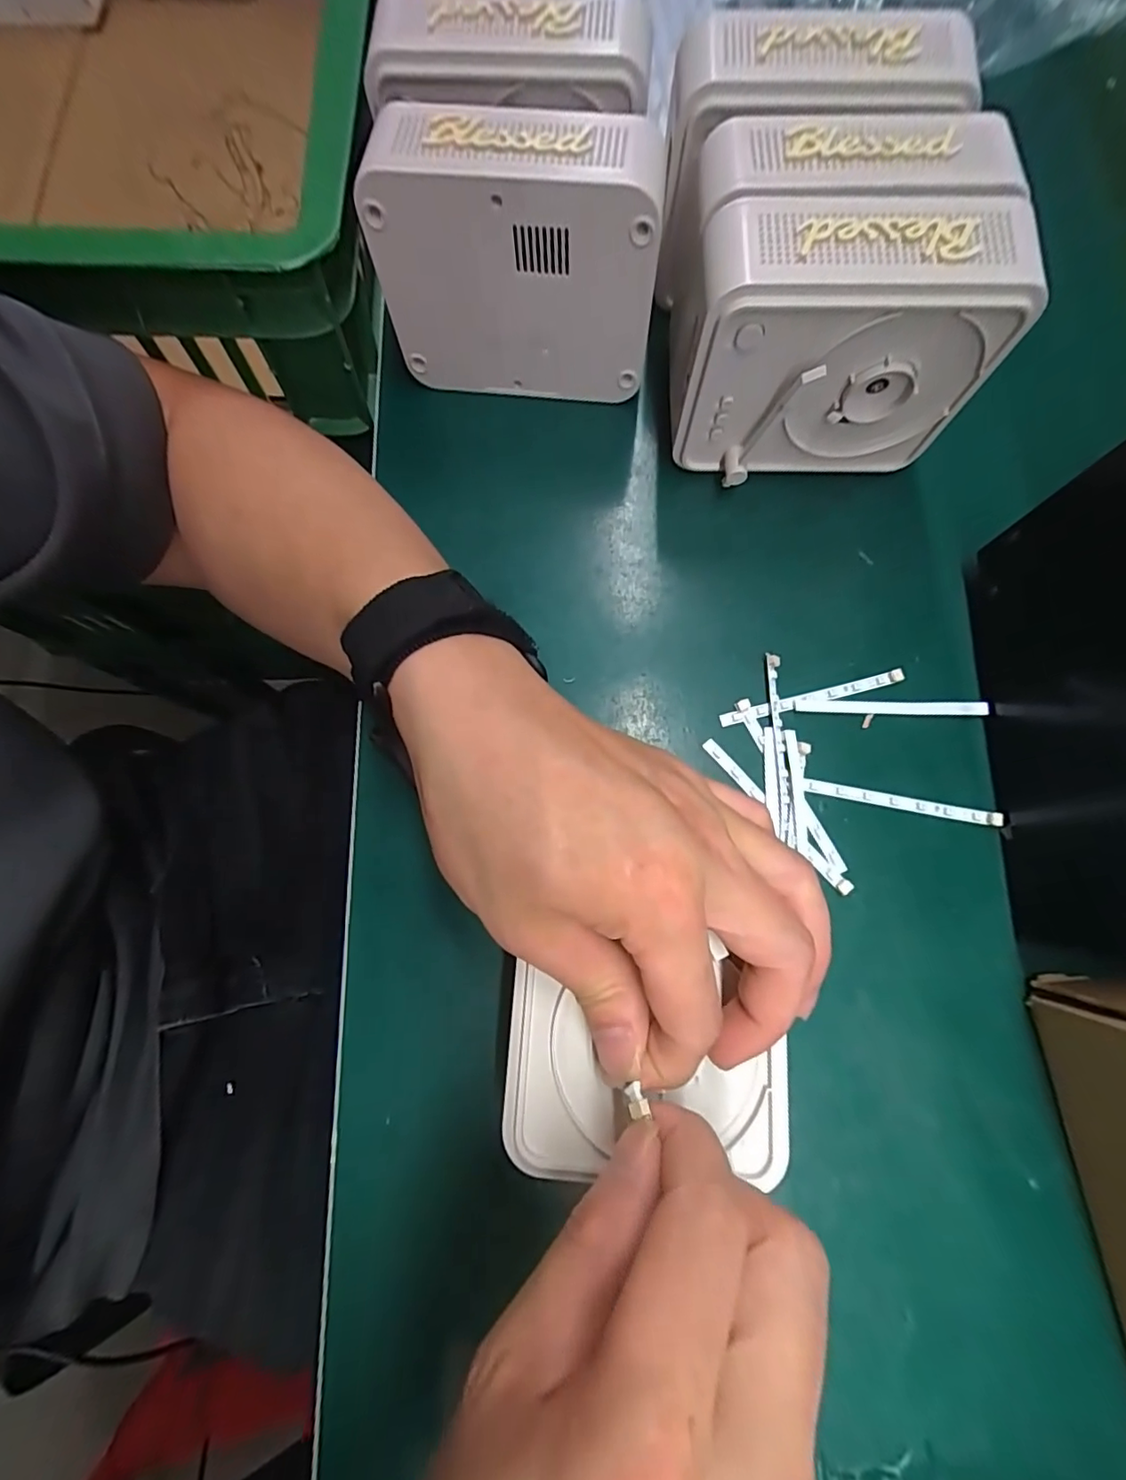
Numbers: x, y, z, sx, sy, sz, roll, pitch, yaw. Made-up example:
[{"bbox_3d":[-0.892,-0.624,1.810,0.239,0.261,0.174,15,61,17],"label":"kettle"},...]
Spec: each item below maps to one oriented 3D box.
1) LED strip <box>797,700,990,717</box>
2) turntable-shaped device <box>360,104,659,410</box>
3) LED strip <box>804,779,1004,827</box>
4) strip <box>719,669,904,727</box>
[{"bbox_3d":[0.155,-0.015,0.256,0.086,0.005,0.006,2,76,-1],"label":"LED strip"},{"bbox_3d":[-0.020,-0.222,0.256,0.126,0.099,0.048,6,76,0],"label":"turntable-shaped device"},{"bbox_3d":[0.154,0.028,0.246,0.086,0.005,0.007,11,76,1],"label":"LED strip"},{"bbox_3d":[0.118,-0.020,0.258,0.087,0.006,0.006,-14,77,-5],"label":"strip"}]

